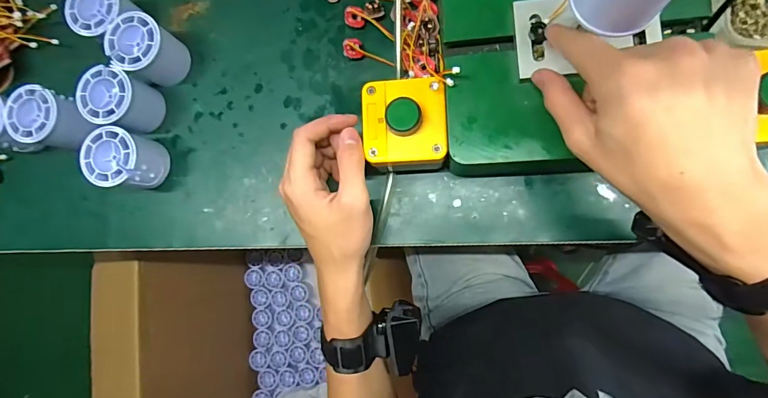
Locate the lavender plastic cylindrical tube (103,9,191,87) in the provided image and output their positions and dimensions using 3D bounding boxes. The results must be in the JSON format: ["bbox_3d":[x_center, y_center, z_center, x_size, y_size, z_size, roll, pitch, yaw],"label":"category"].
[{"bbox_3d":[-0.230,-0.145,0.390,0.054,0.054,0.052,0,87,8],"label":"lavender plastic cylindrical tube"}]

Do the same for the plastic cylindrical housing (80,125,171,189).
[{"bbox_3d":[-0.247,-0.037,0.384,0.050,0.058,0.052,0,87,8],"label":"plastic cylindrical housing"}]

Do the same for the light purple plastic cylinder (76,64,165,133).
[{"bbox_3d":[-0.256,-0.095,0.389,0.047,0.055,0.051,0,87,8],"label":"light purple plastic cylinder"}]

